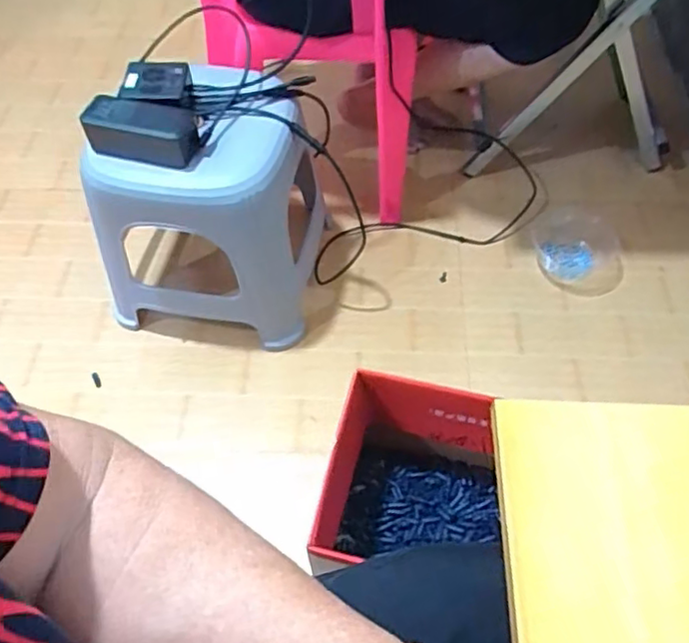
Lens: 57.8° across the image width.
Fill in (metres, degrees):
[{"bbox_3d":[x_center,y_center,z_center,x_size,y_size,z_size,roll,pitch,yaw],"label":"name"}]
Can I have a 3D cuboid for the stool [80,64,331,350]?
[{"bbox_3d":[-0.188,-0.159,0.898,0.271,0.340,0.226,8,54,8],"label":"stool"}]

